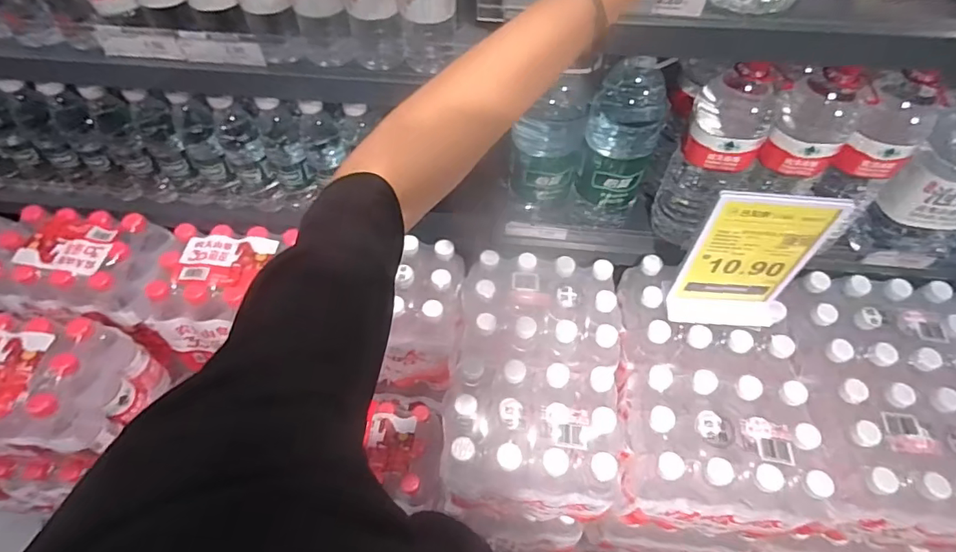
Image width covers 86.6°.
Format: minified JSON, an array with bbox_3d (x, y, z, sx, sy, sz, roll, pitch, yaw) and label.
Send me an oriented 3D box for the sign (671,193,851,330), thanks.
[{"bbox_3d":[0.360,-0.012,0.675,0.152,0.218,0.055,2,57,1],"label":"sign"}]

